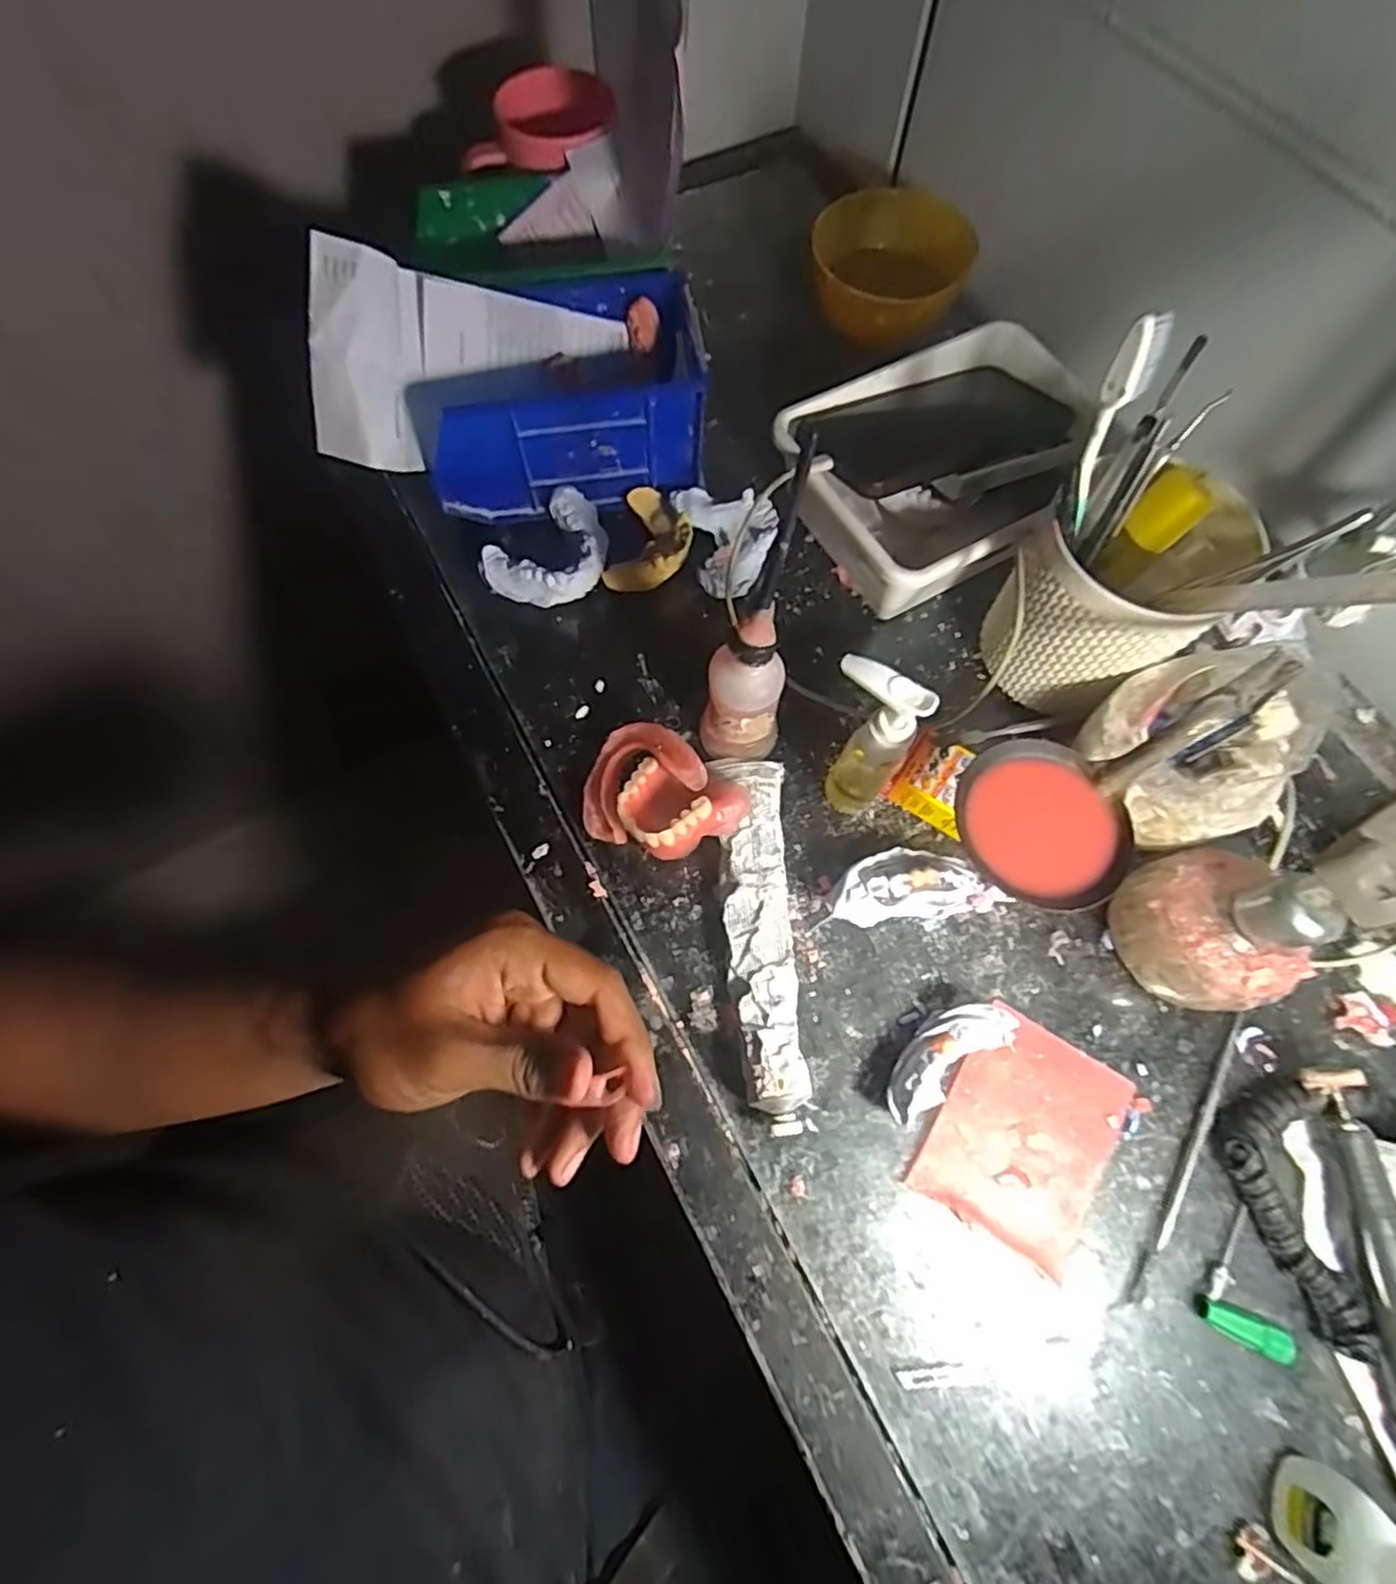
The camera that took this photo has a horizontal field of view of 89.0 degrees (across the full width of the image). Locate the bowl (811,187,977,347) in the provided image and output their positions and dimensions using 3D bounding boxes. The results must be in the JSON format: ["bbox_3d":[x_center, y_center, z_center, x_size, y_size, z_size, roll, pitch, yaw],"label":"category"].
[{"bbox_3d":[0.131,-0.360,0.504,0.101,0.068,0.106,0,69,-1],"label":"bowl"}]

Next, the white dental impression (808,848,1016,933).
[{"bbox_3d":[0.106,0.048,0.365,0.081,0.034,0.035,-5,69,-2],"label":"white dental impression"}]

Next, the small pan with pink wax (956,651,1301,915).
[{"bbox_3d":[0.170,-0.006,0.279,0.127,0.042,0.067,-24,71,-10],"label":"small pan with pink wax"}]

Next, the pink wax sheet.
[{"bbox_3d":[0.157,0.163,0.342,0.077,0.004,0.098,32,72,11],"label":"pink wax sheet"}]

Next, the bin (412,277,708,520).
[{"bbox_3d":[-0.085,-0.246,0.450,0.170,0.089,0.111,-6,69,-3],"label":"bin"}]

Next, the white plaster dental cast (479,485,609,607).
[{"bbox_3d":[-0.088,-0.146,0.444,0.083,0.027,0.057,-41,75,-14],"label":"white plaster dental cast"}]

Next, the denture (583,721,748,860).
[{"bbox_3d":[-0.018,0.003,0.379,0.083,0.038,0.062,22,71,8],"label":"denture"}]

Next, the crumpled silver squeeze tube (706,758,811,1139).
[{"bbox_3d":[0.032,0.069,0.360,0.036,0.027,0.184,-4,69,-2],"label":"crumpled silver squeeze tube"}]

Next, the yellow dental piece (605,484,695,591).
[{"bbox_3d":[-0.027,-0.160,0.446,0.049,0.026,0.070,13,70,5],"label":"yellow dental piece"}]

